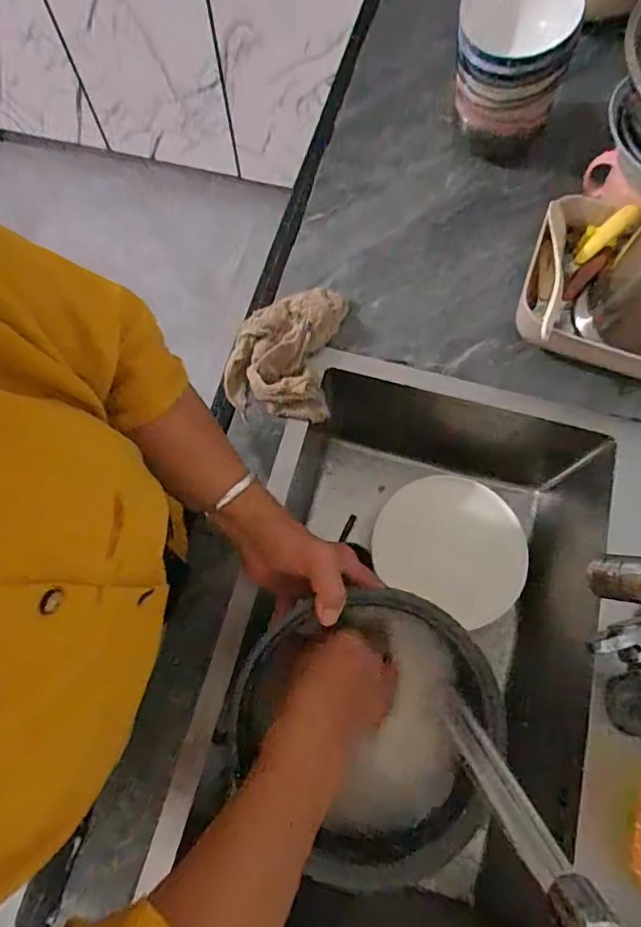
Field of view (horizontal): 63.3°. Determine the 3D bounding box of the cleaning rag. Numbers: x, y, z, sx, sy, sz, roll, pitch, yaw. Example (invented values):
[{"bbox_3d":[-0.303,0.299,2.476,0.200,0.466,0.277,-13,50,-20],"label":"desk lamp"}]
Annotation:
[{"bbox_3d":[-0.039,-0.129,0.575,0.112,0.045,0.149,9,72,4],"label":"cleaning rag"}]

